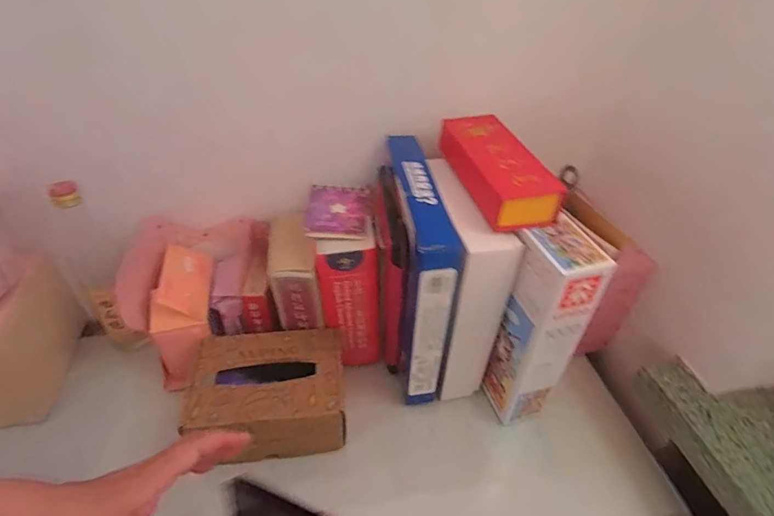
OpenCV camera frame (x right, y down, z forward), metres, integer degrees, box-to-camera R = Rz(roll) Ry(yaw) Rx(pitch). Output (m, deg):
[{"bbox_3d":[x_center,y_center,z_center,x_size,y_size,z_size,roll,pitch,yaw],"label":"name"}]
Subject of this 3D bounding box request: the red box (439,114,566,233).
[{"bbox_3d":[0.119,-0.107,0.502,0.075,0.045,0.187,-9,42,-14],"label":"red box"}]

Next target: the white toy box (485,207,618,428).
[{"bbox_3d":[0.175,0.099,0.523,0.071,0.292,0.080,-13,43,-19],"label":"white toy box"}]

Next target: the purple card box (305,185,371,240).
[{"bbox_3d":[-0.062,-0.062,0.565,0.079,0.015,0.102,1,41,-3],"label":"purple card box"}]

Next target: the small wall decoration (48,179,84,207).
[{"bbox_3d":[-0.371,-0.074,0.501,0.027,0.024,0.027,-20,46,-26],"label":"small wall decoration"}]

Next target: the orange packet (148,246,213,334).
[{"bbox_3d":[-0.273,0.032,0.580,0.070,0.039,0.136,-2,41,-7],"label":"orange packet"}]

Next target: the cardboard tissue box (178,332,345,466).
[{"bbox_3d":[-0.150,0.179,0.561,0.180,0.103,0.130,-3,41,-8],"label":"cardboard tissue box"}]

